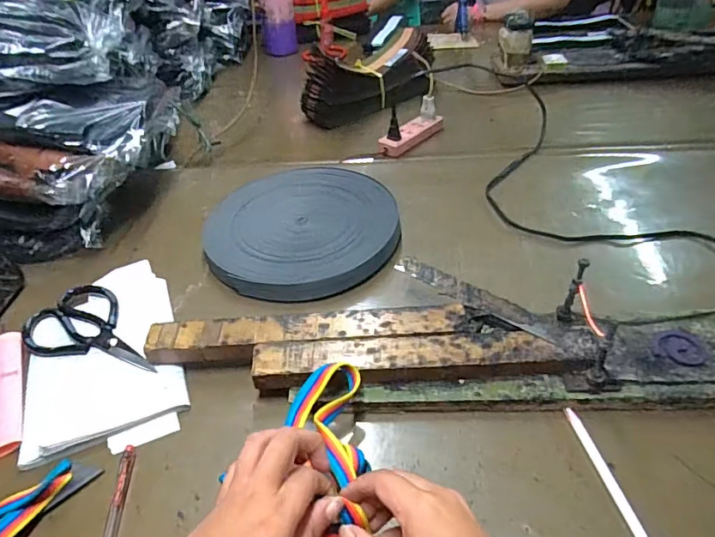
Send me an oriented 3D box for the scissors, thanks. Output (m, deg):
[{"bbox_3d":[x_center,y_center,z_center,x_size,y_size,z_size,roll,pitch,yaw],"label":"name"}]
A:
[{"bbox_3d":[-0.293,0.076,0.539,0.179,0.011,0.097,28,53,28],"label":"scissors"}]

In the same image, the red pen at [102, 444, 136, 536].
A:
[{"bbox_3d":[-0.199,0.205,0.399,0.013,0.007,0.126,-8,45,-4],"label":"red pen"}]

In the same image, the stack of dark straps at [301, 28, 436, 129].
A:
[{"bbox_3d":[0.031,-0.389,0.983,0.288,0.124,0.115,-31,48,-27],"label":"stack of dark straps"}]

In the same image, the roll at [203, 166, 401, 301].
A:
[{"bbox_3d":[-0.072,-0.056,0.663,0.246,0.031,0.249,-2,45,2],"label":"roll"}]

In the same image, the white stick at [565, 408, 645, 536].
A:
[{"bbox_3d":[0.211,0.184,0.391,0.011,0.008,0.163,-9,45,-5],"label":"white stick"}]

